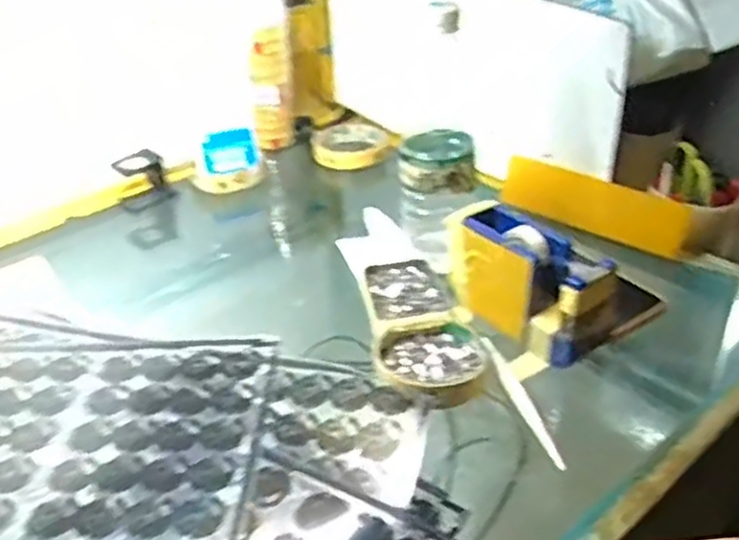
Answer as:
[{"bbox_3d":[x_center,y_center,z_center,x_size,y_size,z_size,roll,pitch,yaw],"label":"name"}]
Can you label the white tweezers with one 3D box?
[{"bbox_3d":[0.105,0.089,0.532,0.010,0.016,0.126,-11,32,-11],"label":"white tweezers"}]

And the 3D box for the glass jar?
[{"bbox_3d":[0.064,-0.063,0.658,0.073,0.099,0.073,-3,32,2],"label":"glass jar"}]

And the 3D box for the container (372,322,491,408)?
[{"bbox_3d":[0.048,0.066,0.558,0.084,0.019,0.078,-3,32,2],"label":"container"}]

